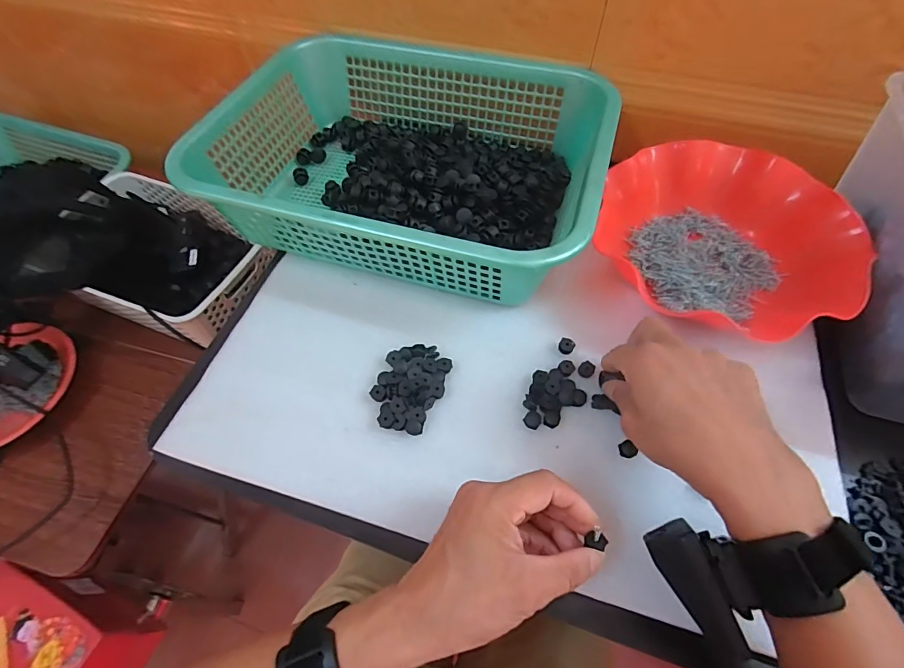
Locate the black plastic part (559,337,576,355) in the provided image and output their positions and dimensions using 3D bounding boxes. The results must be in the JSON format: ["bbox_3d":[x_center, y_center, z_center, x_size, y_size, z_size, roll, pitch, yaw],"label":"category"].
[{"bbox_3d":[0.103,0.010,0.396,0.013,0.004,0.016,30,66,17],"label":"black plastic part"}]

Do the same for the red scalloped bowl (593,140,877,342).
[{"bbox_3d":[0.254,-0.089,0.422,0.200,0.055,0.228,-28,63,-13],"label":"red scalloped bowl"}]

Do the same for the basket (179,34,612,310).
[{"bbox_3d":[-0.040,-0.191,0.465,0.380,0.094,0.287,15,62,10],"label":"basket"}]

